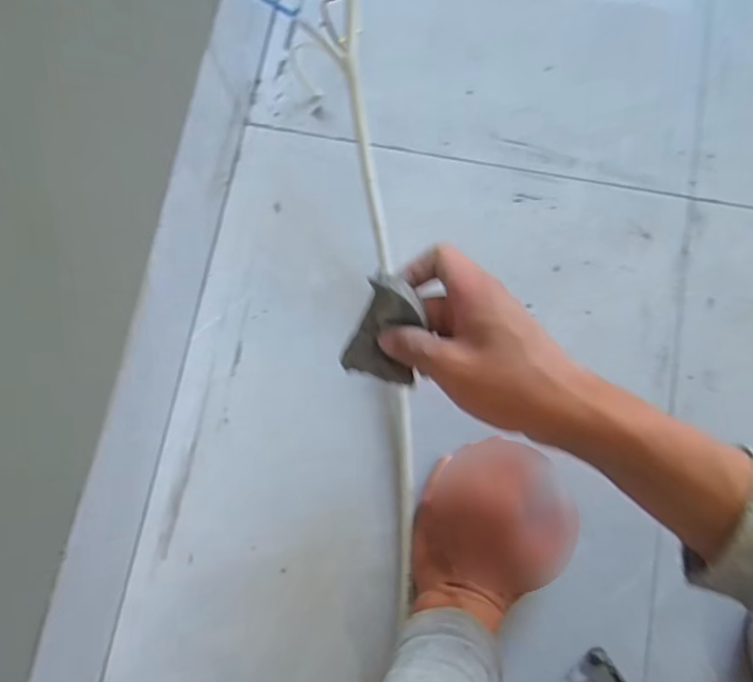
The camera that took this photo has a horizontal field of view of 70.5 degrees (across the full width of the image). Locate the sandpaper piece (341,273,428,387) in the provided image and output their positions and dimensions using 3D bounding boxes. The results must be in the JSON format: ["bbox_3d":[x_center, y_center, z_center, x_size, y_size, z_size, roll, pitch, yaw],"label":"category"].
[{"bbox_3d":[0.010,-0.002,0.332,0.046,0.023,0.068,30,116,11],"label":"sandpaper piece"}]

